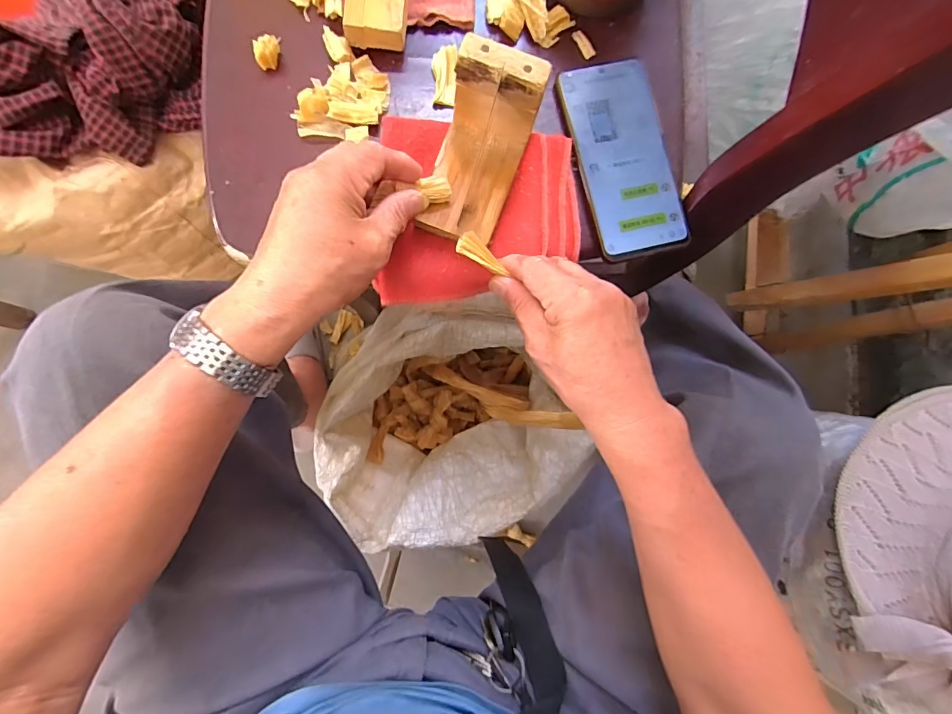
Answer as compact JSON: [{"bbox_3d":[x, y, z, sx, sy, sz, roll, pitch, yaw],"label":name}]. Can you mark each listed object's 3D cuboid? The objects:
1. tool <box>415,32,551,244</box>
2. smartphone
[{"bbox_3d":[0.001,-0.144,0.306,0.060,0.069,0.108,21,84,-2],"label":"tool"},{"bbox_3d":[0.122,-0.162,0.357,0.076,0.006,0.159,-14,86,-5],"label":"smartphone"}]

